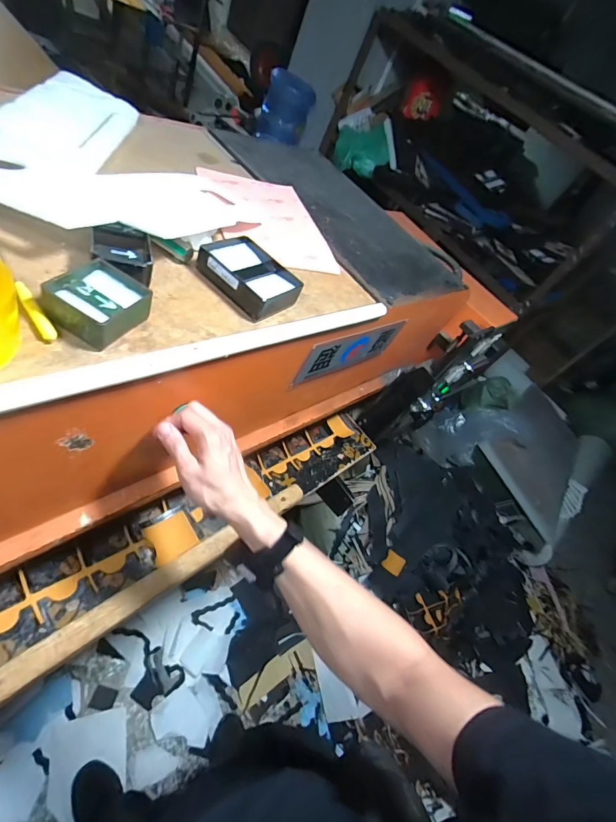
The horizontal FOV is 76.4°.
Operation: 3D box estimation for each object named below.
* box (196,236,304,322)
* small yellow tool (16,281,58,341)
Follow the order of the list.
[{"bbox_3d":[-0.073,-0.178,0.508,0.114,0.030,0.096,44,50,3],"label":"box"},{"bbox_3d":[-0.248,-0.092,0.356,0.012,0.007,0.073,-25,68,-40],"label":"small yellow tool"}]

